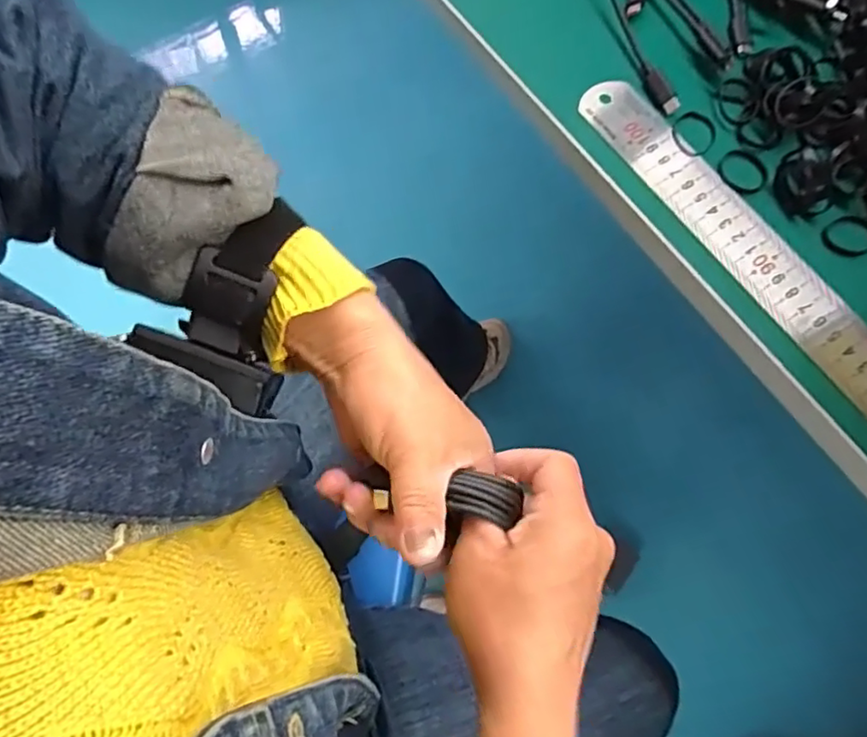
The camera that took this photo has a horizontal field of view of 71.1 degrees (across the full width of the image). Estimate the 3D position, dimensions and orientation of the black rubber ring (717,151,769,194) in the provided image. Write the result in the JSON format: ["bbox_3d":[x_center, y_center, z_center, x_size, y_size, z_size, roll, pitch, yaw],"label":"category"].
[{"bbox_3d":[0.173,-0.110,0.340,0.024,0.004,0.028,-12,71,-6],"label":"black rubber ring"}]

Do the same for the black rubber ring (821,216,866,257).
[{"bbox_3d":[0.225,-0.071,0.327,0.029,0.006,0.022,-14,72,-6],"label":"black rubber ring"}]

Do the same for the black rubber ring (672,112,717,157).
[{"bbox_3d":[0.150,-0.134,0.346,0.028,0.004,0.025,-34,75,-12],"label":"black rubber ring"}]

